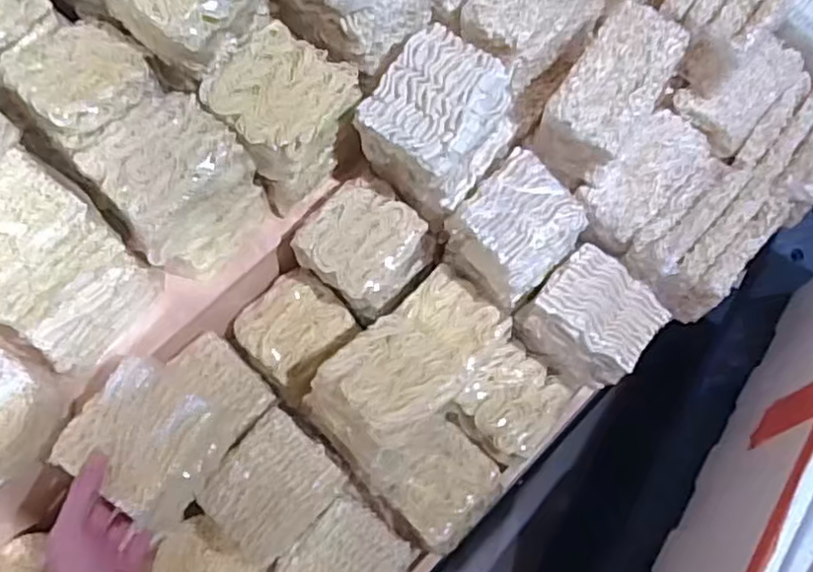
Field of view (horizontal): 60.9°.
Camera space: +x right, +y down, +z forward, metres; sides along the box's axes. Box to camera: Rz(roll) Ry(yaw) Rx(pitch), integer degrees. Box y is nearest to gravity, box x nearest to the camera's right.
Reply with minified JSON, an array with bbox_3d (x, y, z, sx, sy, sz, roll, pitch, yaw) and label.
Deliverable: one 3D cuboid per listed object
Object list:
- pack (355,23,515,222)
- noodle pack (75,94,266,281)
[{"bbox_3d":[0.032,-0.159,0.710,0.110,0.141,0.123,36,74,13],"label":"pack"},{"bbox_3d":[-0.222,-0.096,0.688,0.120,0.158,0.107,-40,74,-13],"label":"noodle pack"}]

